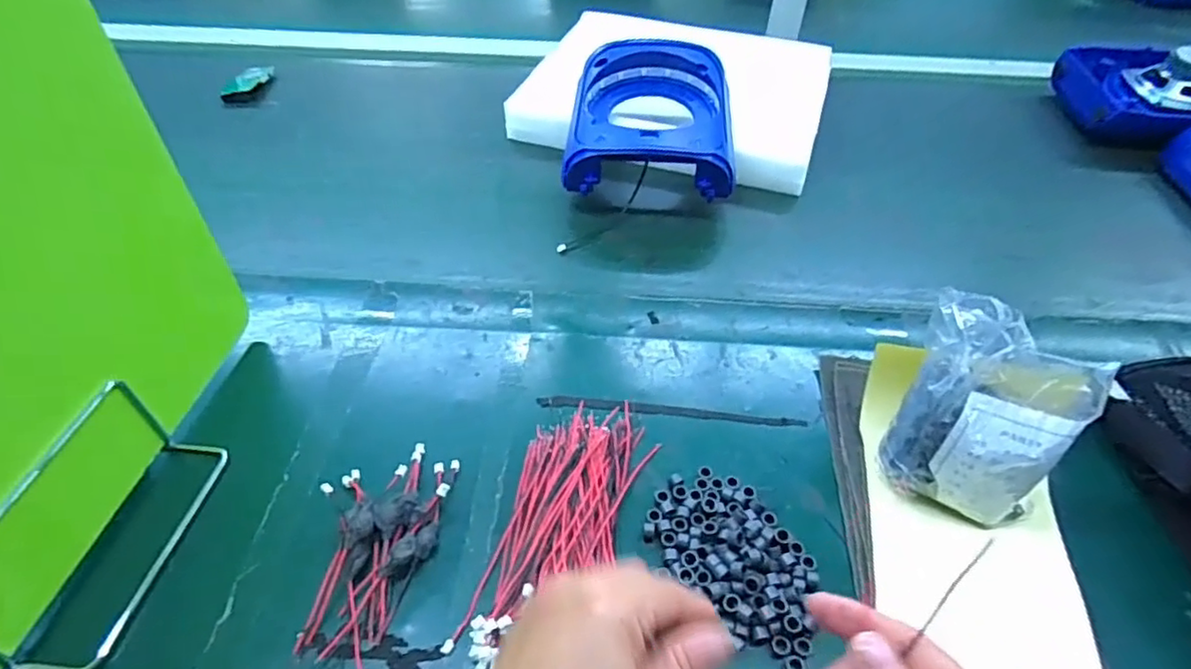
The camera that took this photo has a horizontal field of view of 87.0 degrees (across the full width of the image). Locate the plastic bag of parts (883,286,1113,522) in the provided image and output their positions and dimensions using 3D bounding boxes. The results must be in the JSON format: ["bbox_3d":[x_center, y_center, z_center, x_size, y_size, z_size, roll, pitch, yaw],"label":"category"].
[{"bbox_3d":[0.240,0.058,0.398,0.099,0.139,0.061,31,52,24],"label":"plastic bag of parts"}]

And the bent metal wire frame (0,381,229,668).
[{"bbox_3d":[-0.293,0.105,0.369,0.056,0.079,0.152,7,46,4],"label":"bent metal wire frame"}]

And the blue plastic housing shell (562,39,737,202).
[{"bbox_3d":[0.062,-0.238,0.673,0.172,0.078,0.188,4,47,3],"label":"blue plastic housing shell"}]

